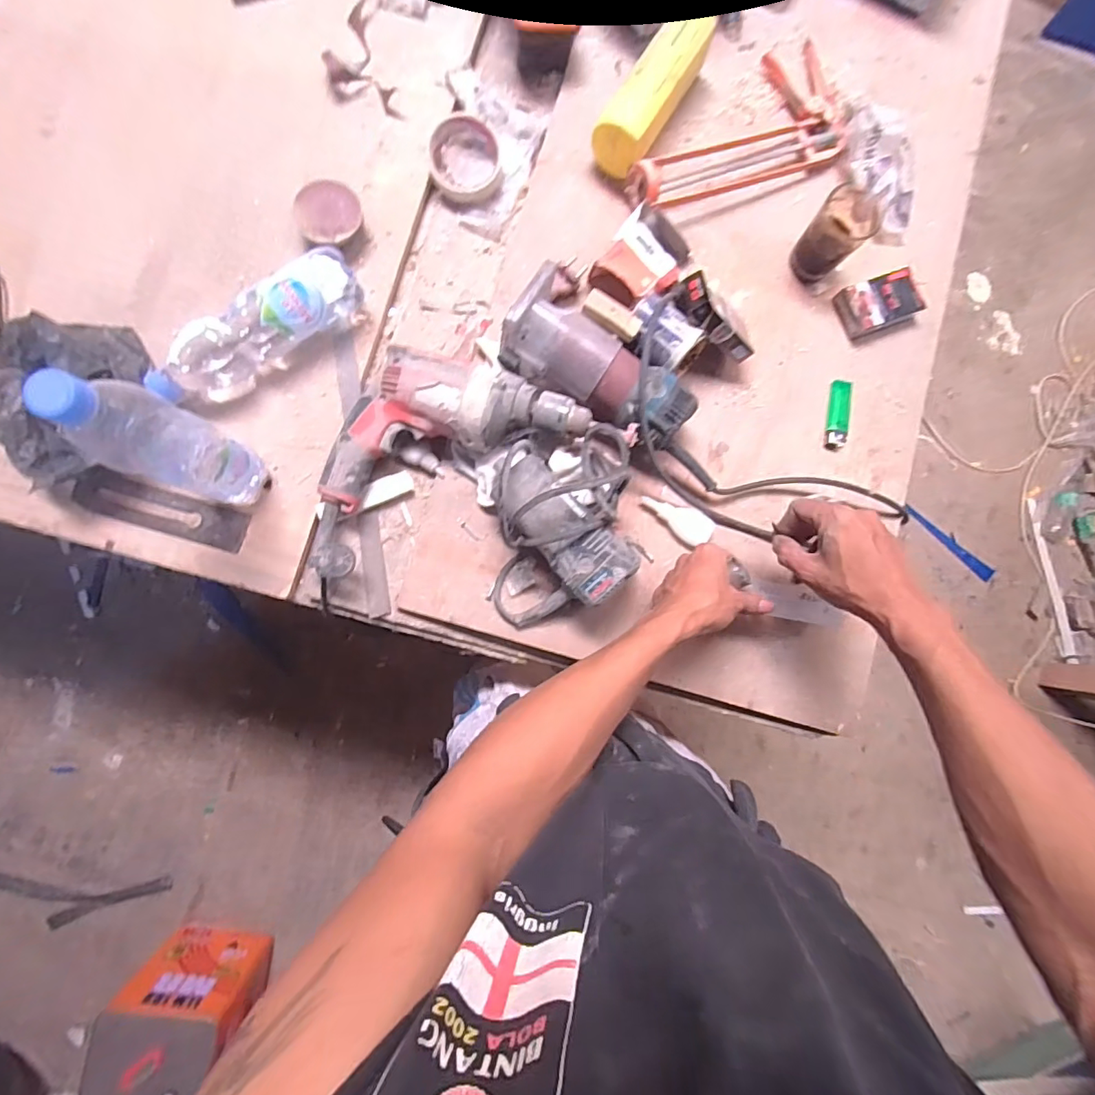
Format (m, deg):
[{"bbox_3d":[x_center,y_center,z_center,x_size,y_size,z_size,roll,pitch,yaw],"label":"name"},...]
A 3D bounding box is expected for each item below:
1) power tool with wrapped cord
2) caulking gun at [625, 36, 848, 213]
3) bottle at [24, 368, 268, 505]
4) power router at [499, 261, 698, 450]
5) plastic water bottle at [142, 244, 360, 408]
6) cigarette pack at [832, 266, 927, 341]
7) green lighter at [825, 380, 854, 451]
[{"bbox_3d":[0.013,-0.022,0.525,0.153,0.103,0.187,-9,87,-6],"label":"power tool with wrapped cord"},{"bbox_3d":[0.225,-0.513,0.616,0.306,0.046,0.156,-22,88,-6],"label":"caulking gun"},{"bbox_3d":[-0.326,-0.085,0.442,0.060,0.230,0.065,19,84,-4],"label":"bottle"},{"bbox_3d":[0.057,-0.187,0.549,0.215,0.090,0.096,32,82,-2],"label":"power router"},{"bbox_3d":[-0.308,-0.234,0.539,0.234,0.063,0.069,-39,90,-7],"label":"plastic water bottle"},{"bbox_3d":[0.407,-0.298,0.623,0.100,0.025,0.061,-21,87,-7],"label":"cigarette pack"},{"bbox_3d":[0.350,-0.158,0.613,0.026,0.009,0.085,9,85,-5],"label":"green lighter"}]

